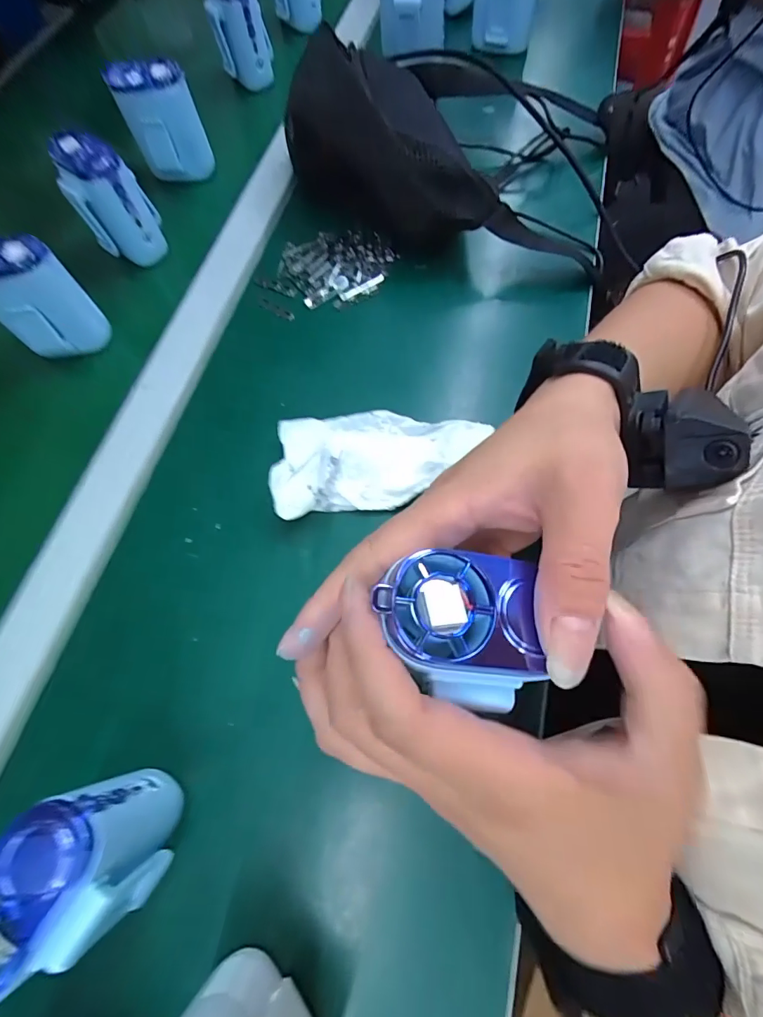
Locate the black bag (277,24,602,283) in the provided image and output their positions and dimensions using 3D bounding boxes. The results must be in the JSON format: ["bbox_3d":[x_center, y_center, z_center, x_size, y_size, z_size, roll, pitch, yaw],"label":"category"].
[{"bbox_3d":[0.057,-0.325,0.392,0.284,0.082,0.209,11,70,4],"label":"black bag"}]

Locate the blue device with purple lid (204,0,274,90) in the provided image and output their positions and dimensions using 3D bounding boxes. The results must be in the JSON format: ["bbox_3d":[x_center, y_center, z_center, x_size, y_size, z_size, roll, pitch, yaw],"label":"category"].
[{"bbox_3d":[-0.158,-0.540,0.491,0.062,0.084,0.060,-15,69,-5],"label":"blue device with purple lid"}]

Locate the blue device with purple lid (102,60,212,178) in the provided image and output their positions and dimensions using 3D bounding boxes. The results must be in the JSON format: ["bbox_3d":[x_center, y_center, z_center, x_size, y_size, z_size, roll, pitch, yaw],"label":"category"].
[{"bbox_3d":[-0.208,-0.371,0.420,0.063,0.085,0.036,-30,71,-10],"label":"blue device with purple lid"}]

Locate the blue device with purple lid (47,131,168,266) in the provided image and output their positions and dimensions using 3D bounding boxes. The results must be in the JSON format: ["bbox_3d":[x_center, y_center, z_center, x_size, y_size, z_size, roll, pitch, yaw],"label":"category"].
[{"bbox_3d":[-0.235,-0.268,0.381,0.060,0.079,0.061,-29,73,-10],"label":"blue device with purple lid"}]

